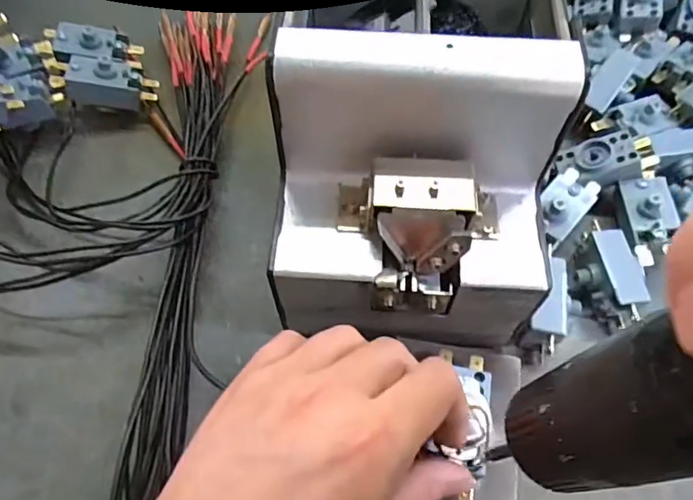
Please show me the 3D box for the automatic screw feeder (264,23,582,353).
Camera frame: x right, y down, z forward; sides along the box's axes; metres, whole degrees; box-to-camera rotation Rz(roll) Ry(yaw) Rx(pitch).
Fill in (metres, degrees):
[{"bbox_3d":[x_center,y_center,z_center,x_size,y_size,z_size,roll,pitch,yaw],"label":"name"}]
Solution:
[{"bbox_3d":[0.029,-0.014,0.248,0.122,0.132,0.093,3,62,1],"label":"automatic screw feeder"}]

